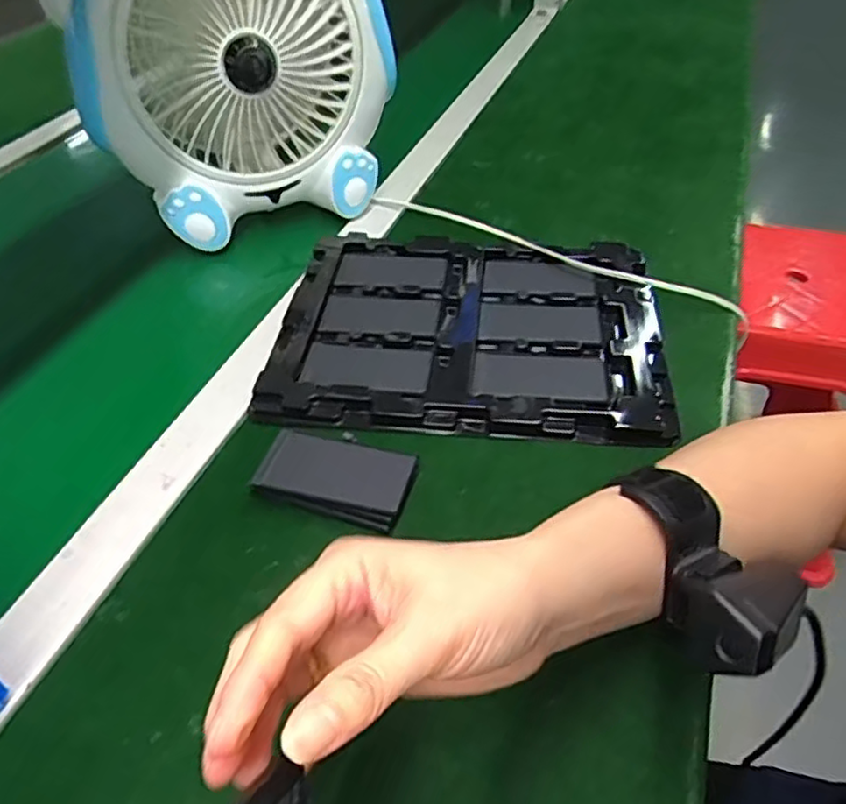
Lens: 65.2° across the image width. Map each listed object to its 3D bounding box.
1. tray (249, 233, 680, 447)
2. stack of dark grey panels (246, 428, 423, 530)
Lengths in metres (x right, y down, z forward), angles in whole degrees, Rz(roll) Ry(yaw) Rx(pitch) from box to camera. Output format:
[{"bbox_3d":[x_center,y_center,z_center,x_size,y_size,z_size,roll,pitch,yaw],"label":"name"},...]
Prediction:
[{"bbox_3d":[0.034,-0.059,0.495,0.270,0.016,0.218,3,42,6],"label":"tray"},{"bbox_3d":[-0.049,0.042,0.390,0.086,0.017,0.050,13,47,14],"label":"stack of dark grey panels"}]

